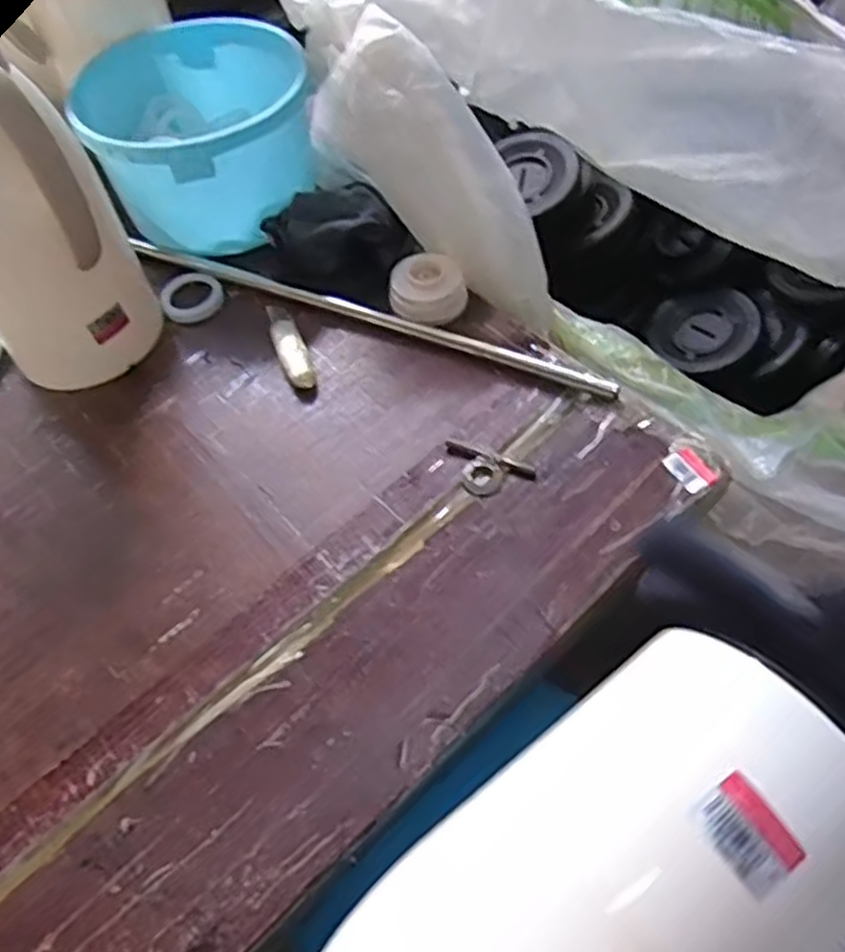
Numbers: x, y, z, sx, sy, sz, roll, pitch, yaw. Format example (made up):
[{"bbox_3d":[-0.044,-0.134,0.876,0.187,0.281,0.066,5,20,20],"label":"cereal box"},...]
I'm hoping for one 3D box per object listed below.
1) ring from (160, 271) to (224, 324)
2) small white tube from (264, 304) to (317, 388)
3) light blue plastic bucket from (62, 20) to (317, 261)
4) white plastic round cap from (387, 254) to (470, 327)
[{"bbox_3d":[-0.211,-0.164,0.695,0.055,0.009,0.056,-2,56,3],"label":"ring"},{"bbox_3d":[-0.115,-0.113,0.647,0.024,0.012,0.104,-21,57,-10],"label":"small white tube"},{"bbox_3d":[-0.204,-0.320,0.726,0.202,0.124,0.213,-2,56,3],"label":"light blue plastic bucket"},{"bbox_3d":[0.005,-0.161,0.653,0.065,0.034,0.056,-3,56,3],"label":"white plastic round cap"}]

